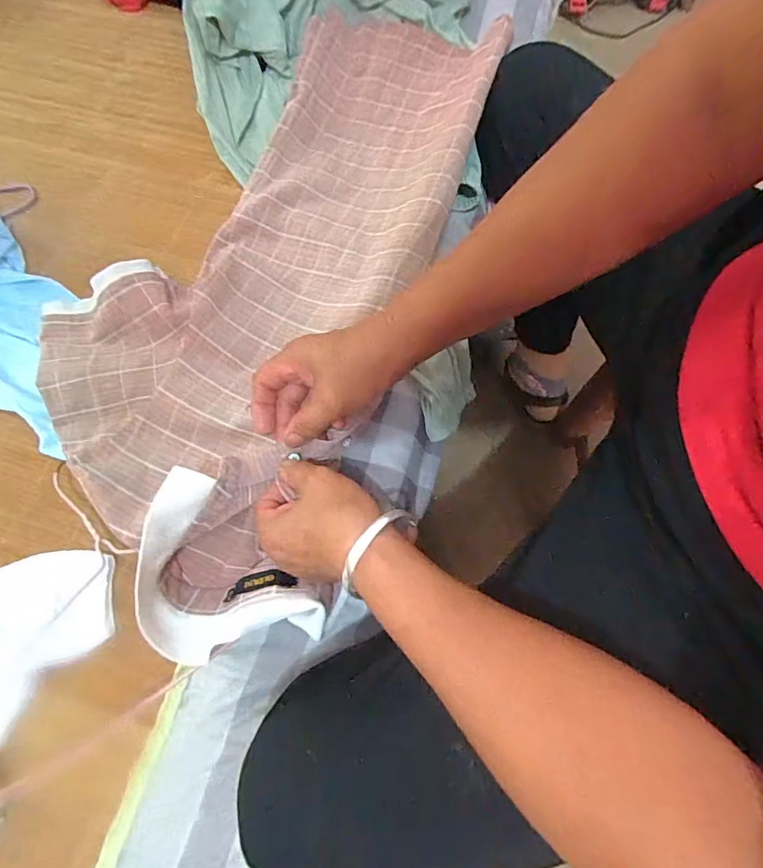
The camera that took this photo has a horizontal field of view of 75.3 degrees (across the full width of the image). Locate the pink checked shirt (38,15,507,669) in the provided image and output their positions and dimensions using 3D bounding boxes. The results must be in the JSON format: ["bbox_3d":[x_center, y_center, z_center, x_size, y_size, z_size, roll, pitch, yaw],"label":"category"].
[{"bbox_3d":[-0.095,-0.160,0.471,0.320,0.078,0.656,21,72,8],"label":"pink checked shirt"}]

